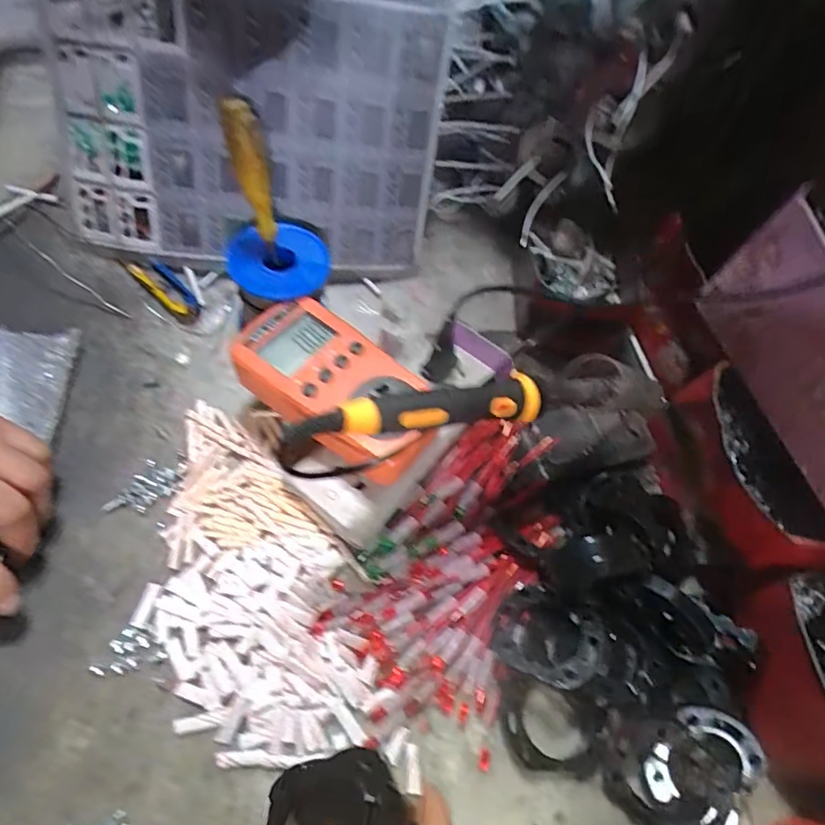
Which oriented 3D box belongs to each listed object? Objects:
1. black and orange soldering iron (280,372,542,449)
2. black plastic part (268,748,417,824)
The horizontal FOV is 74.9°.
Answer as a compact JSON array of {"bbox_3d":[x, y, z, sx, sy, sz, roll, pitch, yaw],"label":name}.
[{"bbox_3d":[0.007,-0.002,0.260,0.131,0.027,0.021,-8,57,-24],"label":"black and orange soldering iron"},{"bbox_3d":[-0.033,0.181,0.231,0.063,0.028,0.061,5,57,1],"label":"black plastic part"}]

